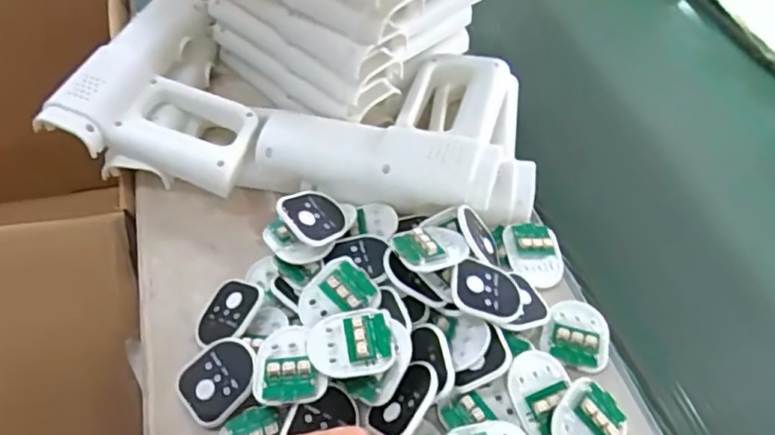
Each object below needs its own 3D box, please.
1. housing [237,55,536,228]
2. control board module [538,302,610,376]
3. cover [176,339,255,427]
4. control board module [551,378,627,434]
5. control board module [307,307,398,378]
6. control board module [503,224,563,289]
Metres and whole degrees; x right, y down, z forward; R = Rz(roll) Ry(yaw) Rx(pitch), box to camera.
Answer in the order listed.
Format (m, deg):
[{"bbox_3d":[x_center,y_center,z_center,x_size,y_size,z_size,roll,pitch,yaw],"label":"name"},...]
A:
[{"bbox_3d":[0.010,-0.087,0.560,0.251,0.061,0.187,7,50,3],"label":"housing"},{"bbox_3d":[0.147,0.089,0.456,0.048,0.012,0.059,22,53,14],"label":"control board module"},{"bbox_3d":[-0.118,0.113,0.413,0.057,0.007,0.047,-44,65,-8],"label":"cover"},{"bbox_3d":[0.137,0.142,0.400,0.048,0.007,0.055,46,68,4],"label":"control board module"},{"bbox_3d":[-0.025,0.085,0.406,0.059,0.014,0.048,-9,51,-10],"label":"control board module"},{"bbox_3d":[0.122,0.031,0.494,0.048,0.008,0.054,-2,74,-13],"label":"control board module"}]

